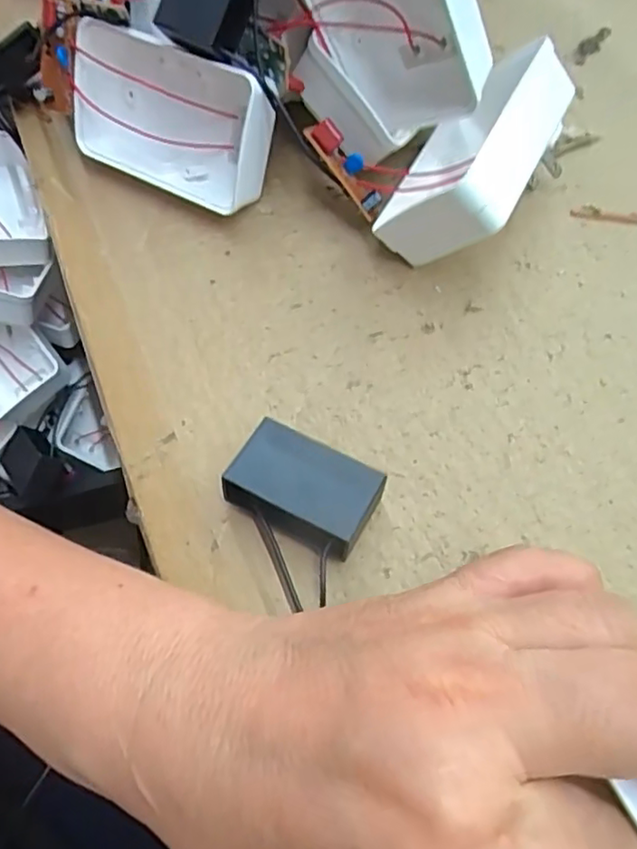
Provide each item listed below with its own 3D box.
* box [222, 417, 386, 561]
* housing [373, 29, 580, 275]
[{"bbox_3d":[-0.005,0.023,0.211,0.048,0.022,0.031,24,67,13],"label":"box"},{"bbox_3d":[0.062,-0.108,0.249,0.031,0.054,0.086,41,69,-23],"label":"housing"}]

